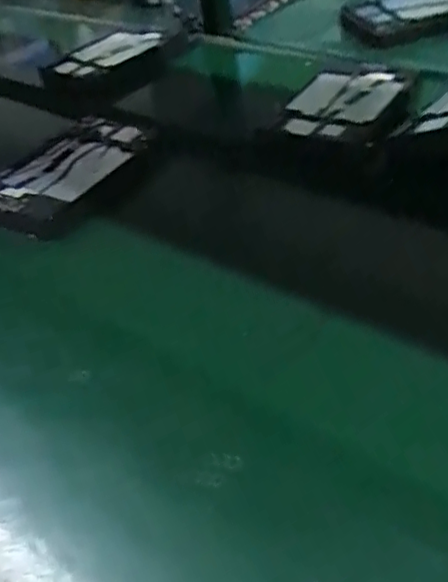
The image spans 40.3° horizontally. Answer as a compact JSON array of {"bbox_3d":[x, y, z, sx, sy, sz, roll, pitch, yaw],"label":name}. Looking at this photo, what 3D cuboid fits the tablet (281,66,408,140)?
[{"bbox_3d":[0.169,-0.276,0.884,0.147,0.018,0.205,16,46,26],"label":"tablet"}]

